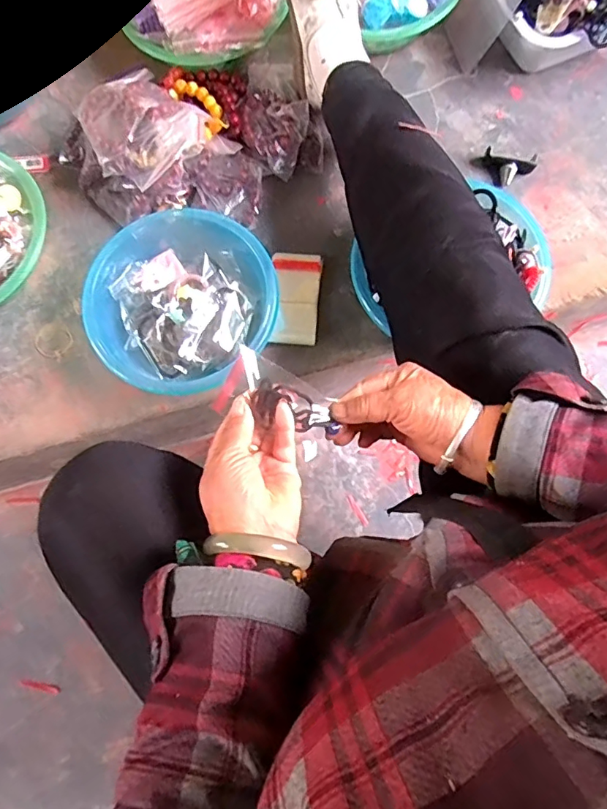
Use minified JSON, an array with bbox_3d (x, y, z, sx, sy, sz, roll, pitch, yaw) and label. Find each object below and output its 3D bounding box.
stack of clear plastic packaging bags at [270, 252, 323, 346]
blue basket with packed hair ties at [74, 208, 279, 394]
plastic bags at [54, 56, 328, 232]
[{"bbox_3d":[-0.008,-0.140,0.654,0.060,0.016,0.127,1,78,1],"label":"stack of clear plastic packaging bags"},{"bbox_3d":[-0.157,-0.131,0.623,0.229,0.073,0.218,0,78,1],"label":"blue basket with packed hair ties"},{"bbox_3d":[-0.142,-0.345,0.654,0.323,0.103,0.230,-26,79,-4],"label":"plastic bags"}]

